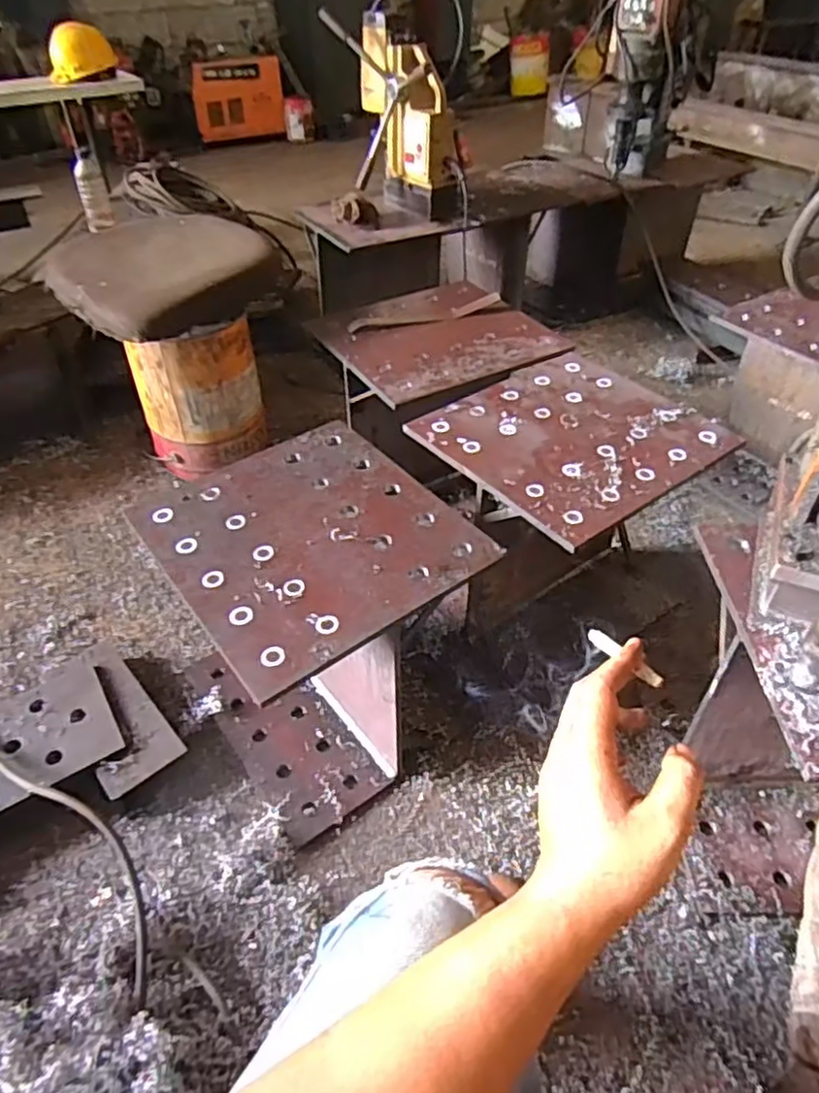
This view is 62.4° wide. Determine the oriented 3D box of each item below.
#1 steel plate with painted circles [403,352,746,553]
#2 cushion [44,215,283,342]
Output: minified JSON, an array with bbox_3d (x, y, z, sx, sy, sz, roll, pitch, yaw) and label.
[{"bbox_3d":[0.270,-0.190,1.126,0.414,0.015,0.387,-28,49,-26],"label":"steel plate with painted circles"},{"bbox_3d":[-0.519,-0.553,1.401,0.388,0.128,0.394,27,50,25],"label":"cushion"}]

